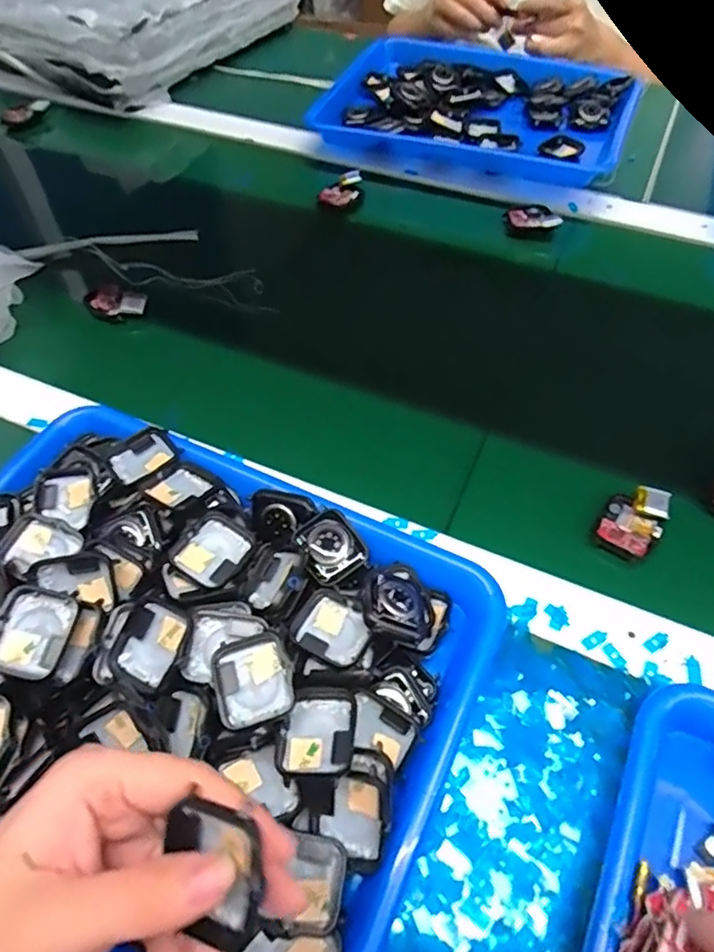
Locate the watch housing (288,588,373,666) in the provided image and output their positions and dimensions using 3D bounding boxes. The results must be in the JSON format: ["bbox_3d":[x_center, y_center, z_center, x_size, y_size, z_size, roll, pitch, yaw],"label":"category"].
[{"bbox_3d":[-0.013,0.084,0.326,0.042,0.012,0.034,25,61,18],"label":"watch housing"}]

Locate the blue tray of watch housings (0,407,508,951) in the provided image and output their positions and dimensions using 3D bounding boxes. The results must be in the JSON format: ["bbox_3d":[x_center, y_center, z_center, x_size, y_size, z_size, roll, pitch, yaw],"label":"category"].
[{"bbox_3d":[-0.106,0.098,0.320,0.327,0.064,0.248,22,60,16],"label":"blue tray of watch housings"}]

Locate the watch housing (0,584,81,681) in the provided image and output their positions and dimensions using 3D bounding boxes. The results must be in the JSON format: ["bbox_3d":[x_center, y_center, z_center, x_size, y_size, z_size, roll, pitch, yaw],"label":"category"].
[{"bbox_3d":[-0.164,0.080,0.300,0.035,0.018,0.043,10,58,9],"label":"watch housing"}]

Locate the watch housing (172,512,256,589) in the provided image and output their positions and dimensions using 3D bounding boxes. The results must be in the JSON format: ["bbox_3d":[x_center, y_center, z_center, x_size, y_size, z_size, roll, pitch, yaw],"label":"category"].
[{"bbox_3d":[-0.082,0.044,0.344,0.036,0.017,0.042,28,62,19],"label":"watch housing"}]

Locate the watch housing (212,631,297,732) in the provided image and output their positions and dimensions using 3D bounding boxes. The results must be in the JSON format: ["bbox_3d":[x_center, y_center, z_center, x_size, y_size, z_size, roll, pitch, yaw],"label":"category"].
[{"bbox_3d":[-0.052,0.105,0.299,0.037,0.017,0.043,-15,57,-8],"label":"watch housing"}]

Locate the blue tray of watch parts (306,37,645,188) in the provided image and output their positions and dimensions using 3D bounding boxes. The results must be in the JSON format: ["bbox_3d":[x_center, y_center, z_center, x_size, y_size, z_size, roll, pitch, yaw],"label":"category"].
[{"bbox_3d":[0.140,-0.420,0.668,0.324,0.041,0.233,16,59,12],"label":"blue tray of watch parts"}]

